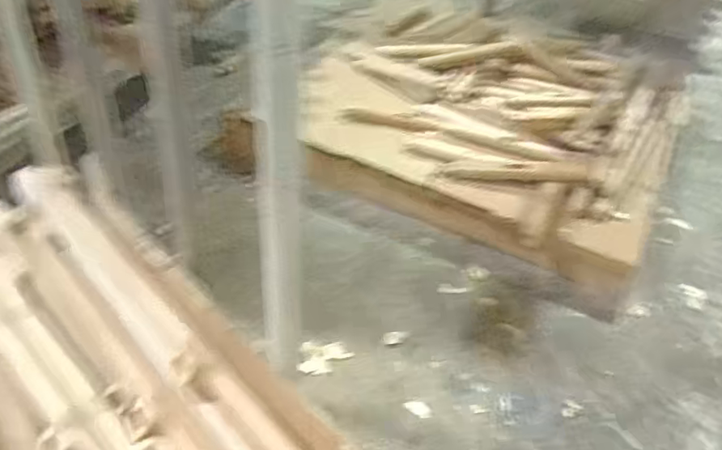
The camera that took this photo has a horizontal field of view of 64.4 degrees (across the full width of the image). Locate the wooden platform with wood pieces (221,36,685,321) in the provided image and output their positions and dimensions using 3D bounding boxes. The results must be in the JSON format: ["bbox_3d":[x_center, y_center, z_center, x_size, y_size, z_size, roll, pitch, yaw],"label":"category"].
[{"bbox_3d":[0.279,-0.235,1.404,0.928,0.218,0.838,21,44,15],"label":"wooden platform with wood pieces"}]

